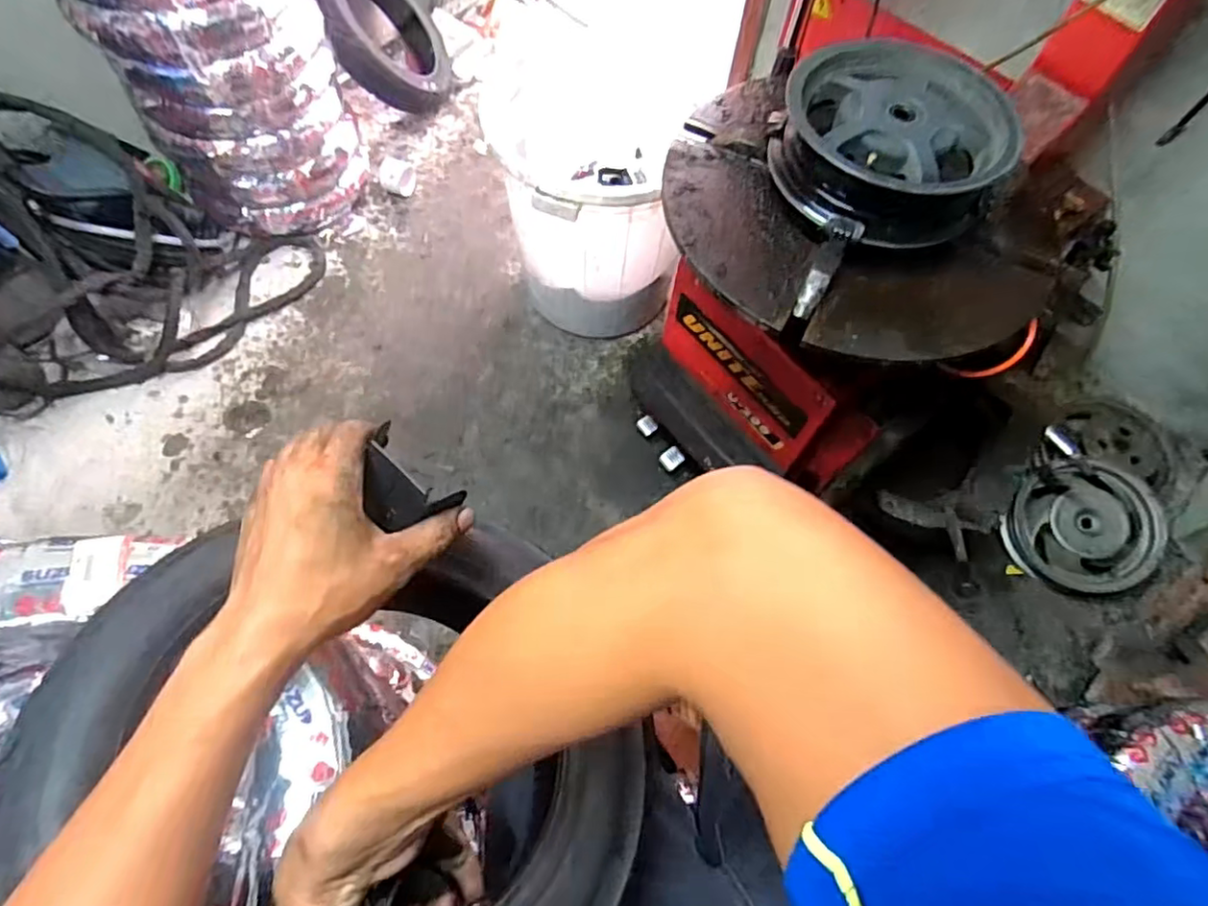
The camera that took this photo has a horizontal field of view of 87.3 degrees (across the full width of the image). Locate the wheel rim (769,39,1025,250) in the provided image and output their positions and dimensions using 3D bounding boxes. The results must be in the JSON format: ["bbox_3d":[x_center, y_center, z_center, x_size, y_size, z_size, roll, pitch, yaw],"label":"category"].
[{"bbox_3d":[0.355,-0.381,0.795,0.253,0.132,0.222,27,65,10],"label":"wheel rim"}]

